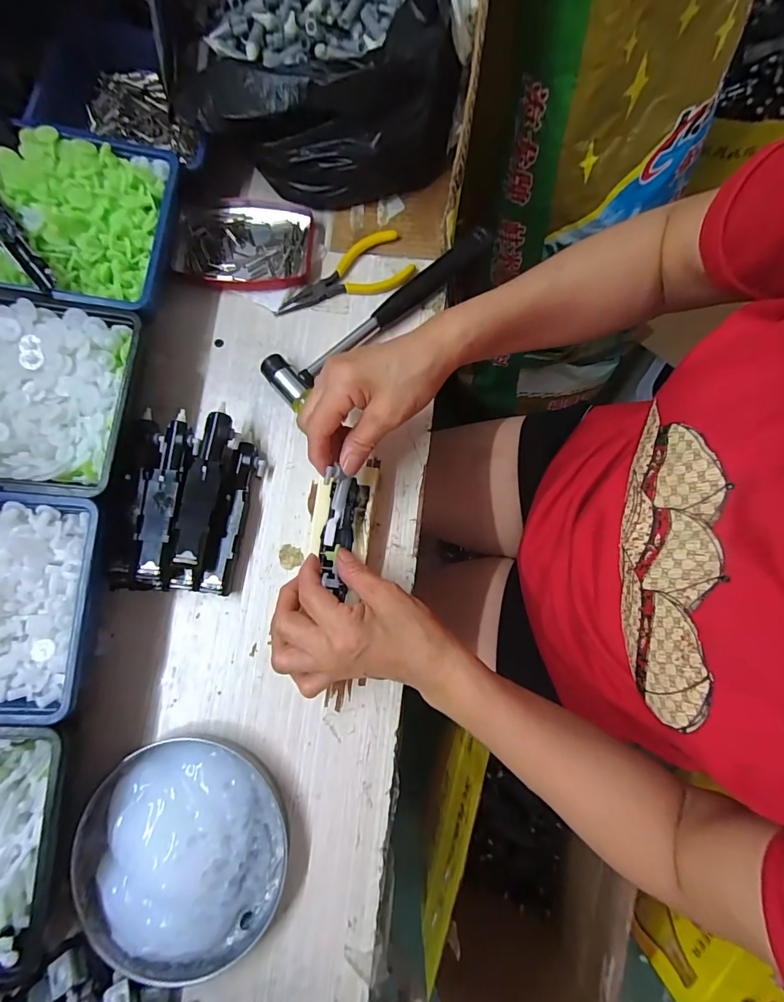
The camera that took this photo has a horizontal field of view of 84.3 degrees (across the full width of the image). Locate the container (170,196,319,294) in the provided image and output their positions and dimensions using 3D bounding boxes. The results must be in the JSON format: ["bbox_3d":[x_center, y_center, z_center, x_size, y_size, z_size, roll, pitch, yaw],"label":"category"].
[{"bbox_3d":[-0.137,-0.229,0.390,0.127,0.015,0.084,-1,79,0],"label":"container"}]

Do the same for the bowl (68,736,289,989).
[{"bbox_3d":[-0.147,0.245,0.297,0.139,0.030,0.142,0,79,0],"label":"bowl"}]

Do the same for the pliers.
[{"bbox_3d":[-0.045,-0.202,0.382,0.123,0.009,0.050,-15,79,-2],"label":"pliers"}]

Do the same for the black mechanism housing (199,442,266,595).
[{"bbox_3d":[-0.124,0.013,0.344,0.024,0.021,0.118,12,79,3],"label":"black mechanism housing"}]

